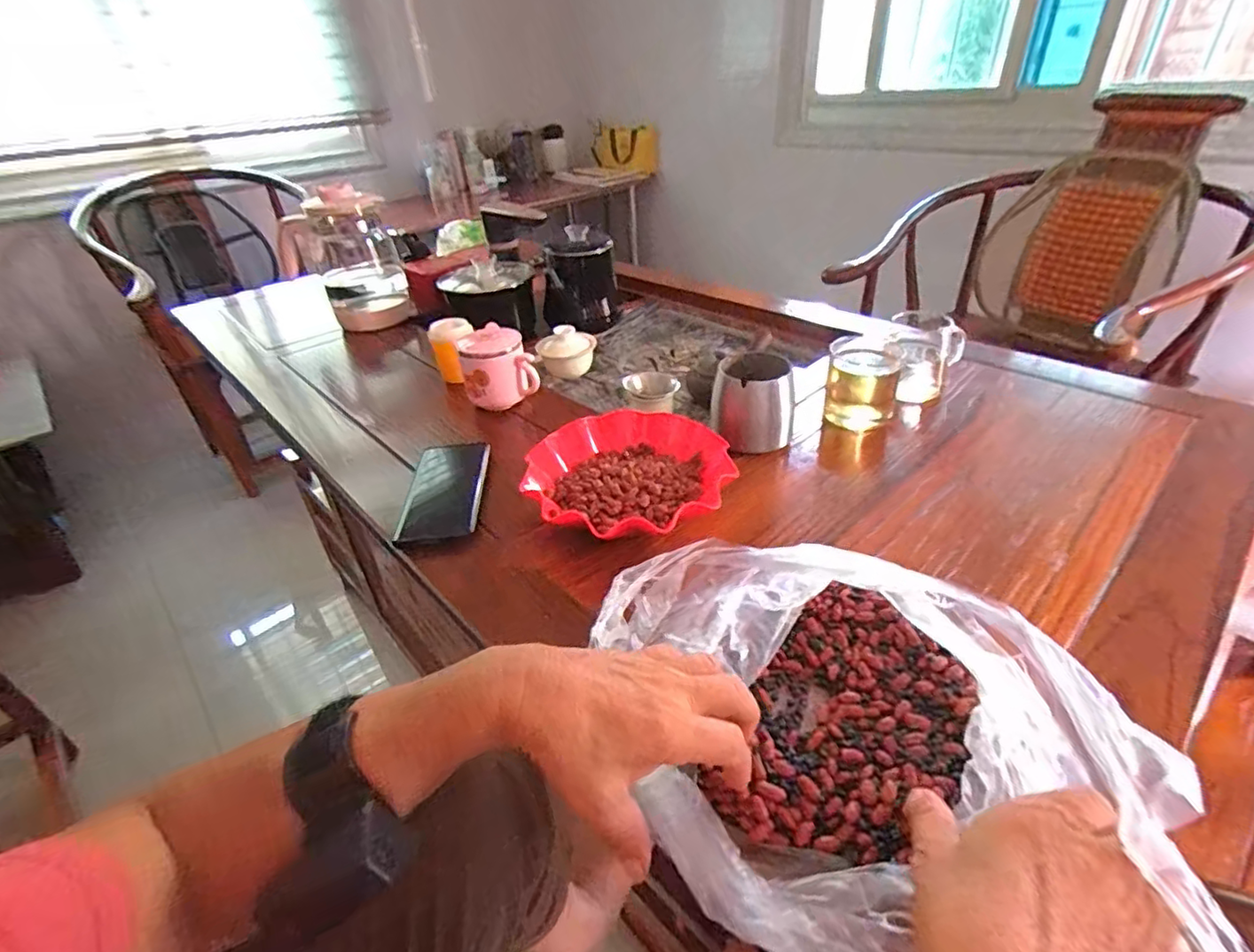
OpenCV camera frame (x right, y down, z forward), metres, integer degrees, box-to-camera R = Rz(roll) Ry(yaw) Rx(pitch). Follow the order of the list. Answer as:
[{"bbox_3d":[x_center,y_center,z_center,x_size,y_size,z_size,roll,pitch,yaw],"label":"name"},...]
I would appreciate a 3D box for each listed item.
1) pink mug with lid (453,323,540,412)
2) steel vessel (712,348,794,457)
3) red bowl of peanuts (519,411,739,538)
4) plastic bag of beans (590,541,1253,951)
[{"bbox_3d":[-0.166,-0.138,0.754,0.085,0.080,0.077,-16,37,-16],"label":"pink mug with lid"},{"bbox_3d":[0.134,-0.077,0.635,0.084,0.104,0.068,3,36,11],"label":"steel vessel"},{"bbox_3d":[0.003,0.008,0.569,0.188,0.056,0.182,-3,35,2],"label":"red bowl of peanuts"},{"bbox_3d":[0.124,0.136,0.315,0.222,0.105,0.284,-14,36,-12],"label":"plastic bag of beans"}]

